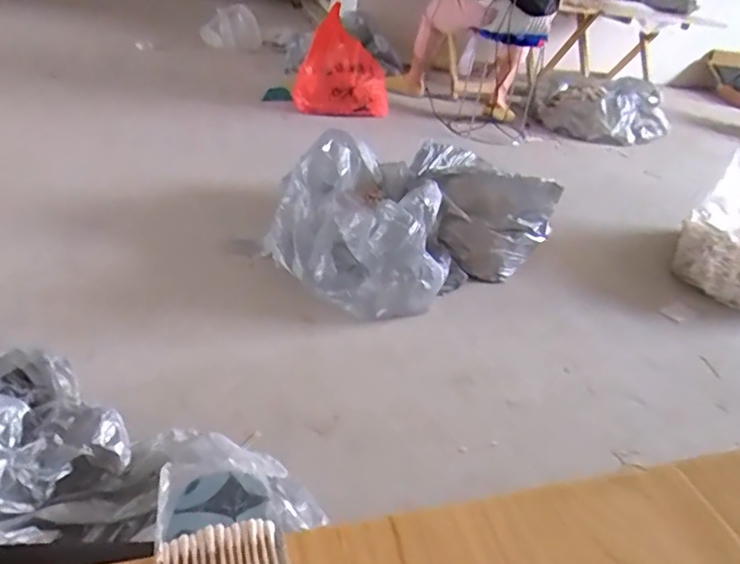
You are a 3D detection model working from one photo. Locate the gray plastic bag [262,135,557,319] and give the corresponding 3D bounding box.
[{"bbox_3d":[0.095,-0.162,1.544,0.693,0.257,0.528,-9,37,-27],"label":"gray plastic bag"}]

